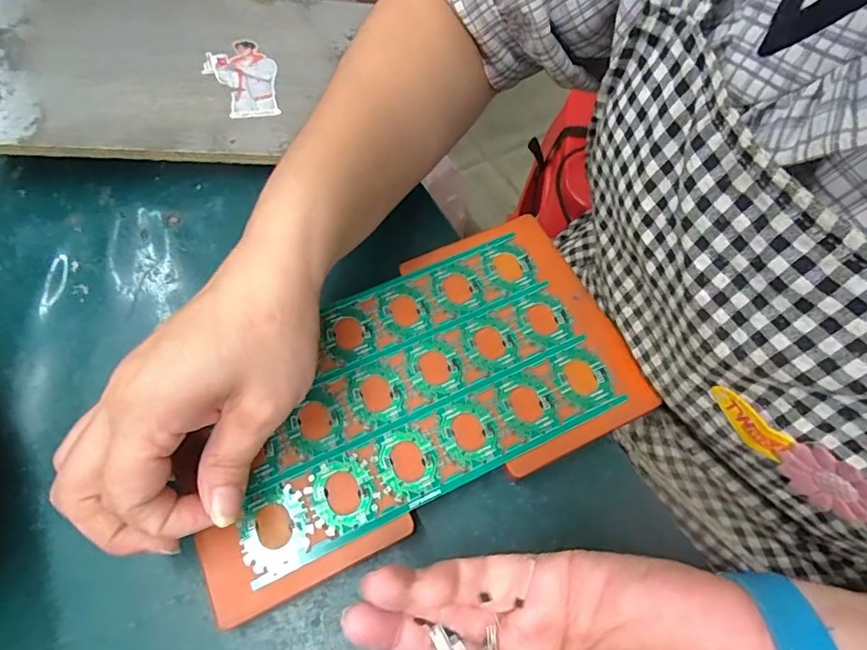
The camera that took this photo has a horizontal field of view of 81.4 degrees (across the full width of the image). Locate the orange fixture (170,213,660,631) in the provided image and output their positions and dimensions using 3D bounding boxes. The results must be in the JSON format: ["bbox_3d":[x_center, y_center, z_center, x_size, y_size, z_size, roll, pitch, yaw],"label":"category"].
[{"bbox_3d":[-0.014,0.033,0.272,0.232,0.016,0.135,-24,67,-11],"label":"orange fixture"}]

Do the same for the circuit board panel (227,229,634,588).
[{"bbox_3d":[-0.013,0.030,0.269,0.196,0.004,0.119,-23,66,-13],"label":"circuit board panel"}]

